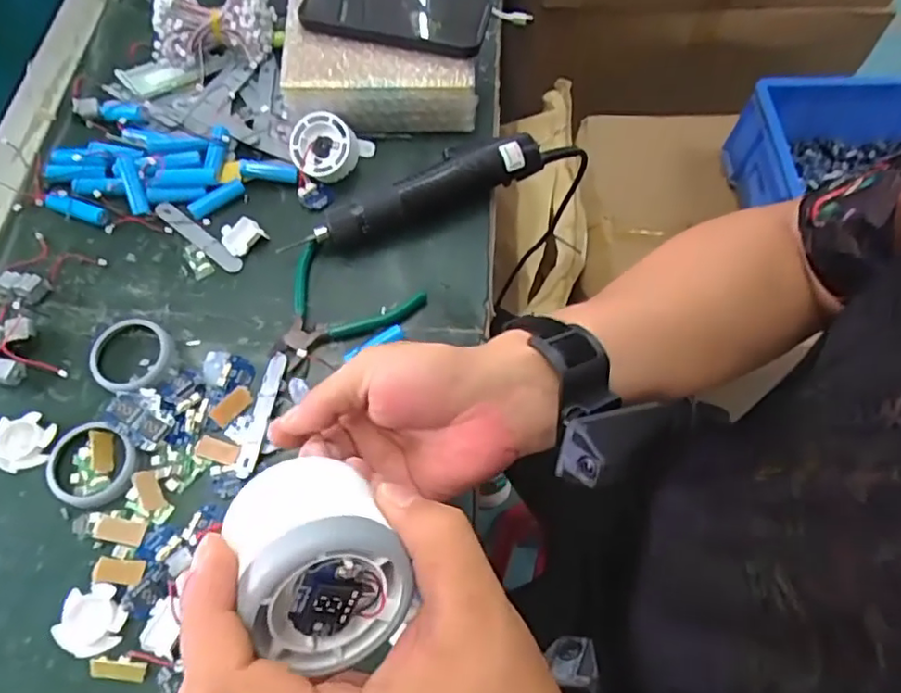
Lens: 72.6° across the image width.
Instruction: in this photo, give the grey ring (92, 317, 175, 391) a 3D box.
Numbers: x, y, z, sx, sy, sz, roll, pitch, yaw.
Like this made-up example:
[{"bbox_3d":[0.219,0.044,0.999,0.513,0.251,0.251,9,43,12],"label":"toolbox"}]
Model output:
[{"bbox_3d":[-0.239,0.006,0.460,0.056,0.012,0.058,1,65,-2],"label":"grey ring"}]

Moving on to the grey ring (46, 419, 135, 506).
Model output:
[{"bbox_3d":[-0.250,0.081,0.425,0.059,0.009,0.057,1,65,-2],"label":"grey ring"}]

